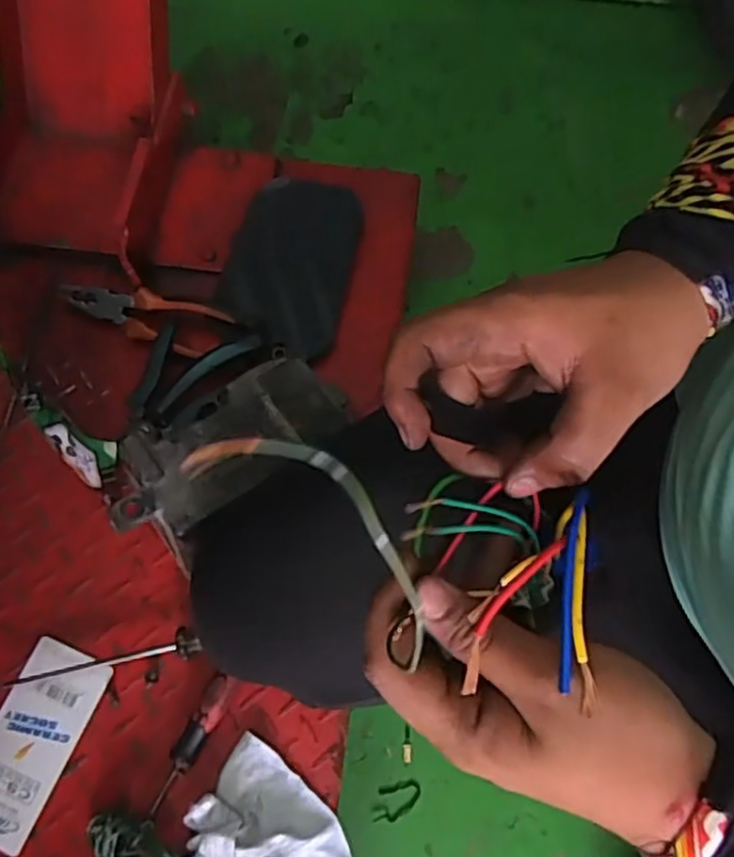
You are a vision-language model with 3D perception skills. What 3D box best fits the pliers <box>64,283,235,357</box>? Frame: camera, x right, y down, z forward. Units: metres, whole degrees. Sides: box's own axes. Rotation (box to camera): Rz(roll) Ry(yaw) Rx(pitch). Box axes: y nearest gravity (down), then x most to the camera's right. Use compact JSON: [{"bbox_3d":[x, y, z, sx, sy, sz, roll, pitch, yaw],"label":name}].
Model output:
[{"bbox_3d":[-0.214,-0.106,0.658,0.168,0.030,0.043,17,72,7],"label":"pliers"}]

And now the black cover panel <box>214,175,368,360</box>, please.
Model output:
[{"bbox_3d":[-0.069,-0.167,0.668,0.108,0.029,0.188,12,71,5],"label":"black cover panel"}]

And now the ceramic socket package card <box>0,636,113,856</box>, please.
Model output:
[{"bbox_3d":[-0.268,0.248,0.550,0.070,0.006,0.146,22,73,8],"label":"ceramic socket package card"}]

